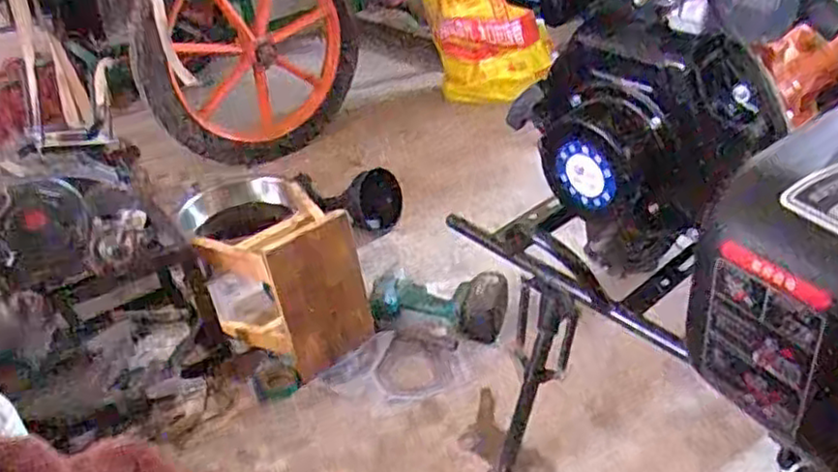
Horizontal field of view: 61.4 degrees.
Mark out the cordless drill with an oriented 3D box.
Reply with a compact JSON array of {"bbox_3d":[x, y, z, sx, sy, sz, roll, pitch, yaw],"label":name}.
[{"bbox_3d":[0.032,0.125,1.266,0.241,0.077,0.125,5,35,17],"label":"cordless drill"}]

